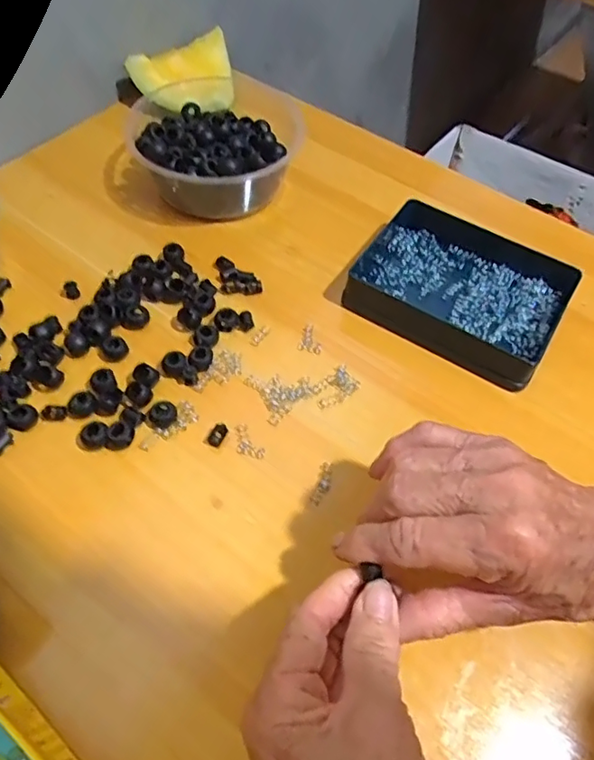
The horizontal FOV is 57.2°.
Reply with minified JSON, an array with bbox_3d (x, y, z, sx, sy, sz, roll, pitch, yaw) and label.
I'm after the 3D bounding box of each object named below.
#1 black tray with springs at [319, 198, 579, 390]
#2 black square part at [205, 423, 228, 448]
[{"bbox_3d":[0.117,-0.071,0.409,0.154,0.031,0.108,29,60,15],"label":"black tray with springs"},{"bbox_3d":[-0.051,0.035,0.349,0.011,0.004,0.016,26,59,13],"label":"black square part"}]

